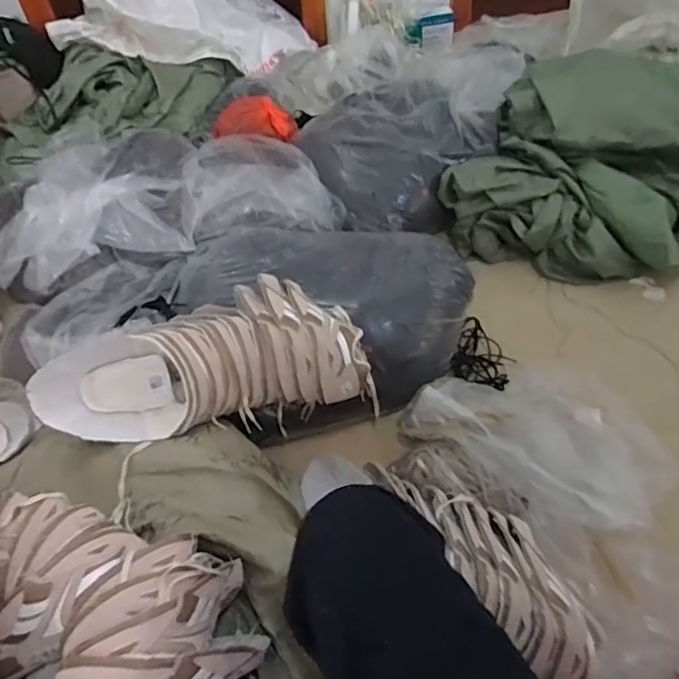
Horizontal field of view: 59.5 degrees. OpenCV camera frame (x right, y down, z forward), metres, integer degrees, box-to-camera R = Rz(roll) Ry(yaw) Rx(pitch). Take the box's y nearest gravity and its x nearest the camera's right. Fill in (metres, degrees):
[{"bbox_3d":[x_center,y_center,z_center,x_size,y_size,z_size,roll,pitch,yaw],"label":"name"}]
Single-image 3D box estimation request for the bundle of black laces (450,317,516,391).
[{"bbox_3d":[0.287,0.041,1.184,0.116,0.044,0.165,18,54,18],"label":"bundle of black laces"}]

